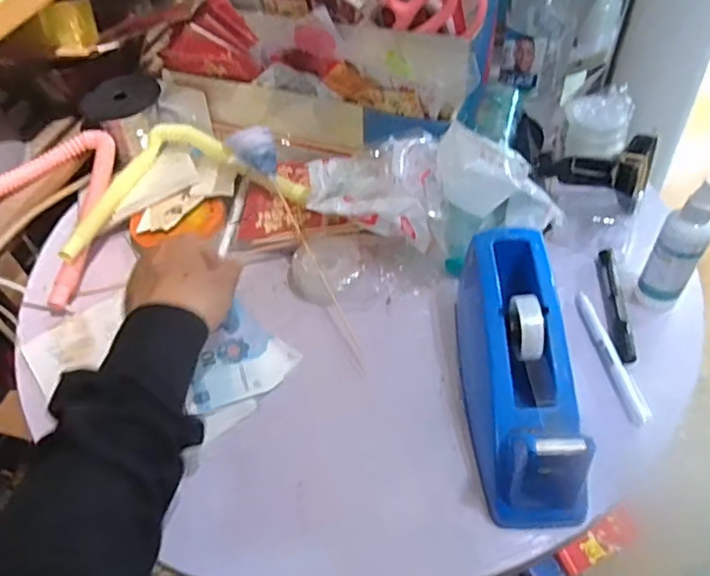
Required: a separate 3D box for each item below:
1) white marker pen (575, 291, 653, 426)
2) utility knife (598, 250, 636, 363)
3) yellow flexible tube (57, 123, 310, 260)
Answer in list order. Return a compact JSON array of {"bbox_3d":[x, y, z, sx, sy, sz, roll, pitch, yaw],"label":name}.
[{"bbox_3d":[0.223,0.058,0.502,0.016,0.012,0.135,-7,50,-2],"label":"white marker pen"},{"bbox_3d":[0.242,0.014,0.531,0.017,0.012,0.129,4,51,8],"label":"utility knife"},{"bbox_3d":[-0.189,-0.121,0.622,0.247,0.033,0.155,-14,51,-7],"label":"yellow flexible tube"}]

